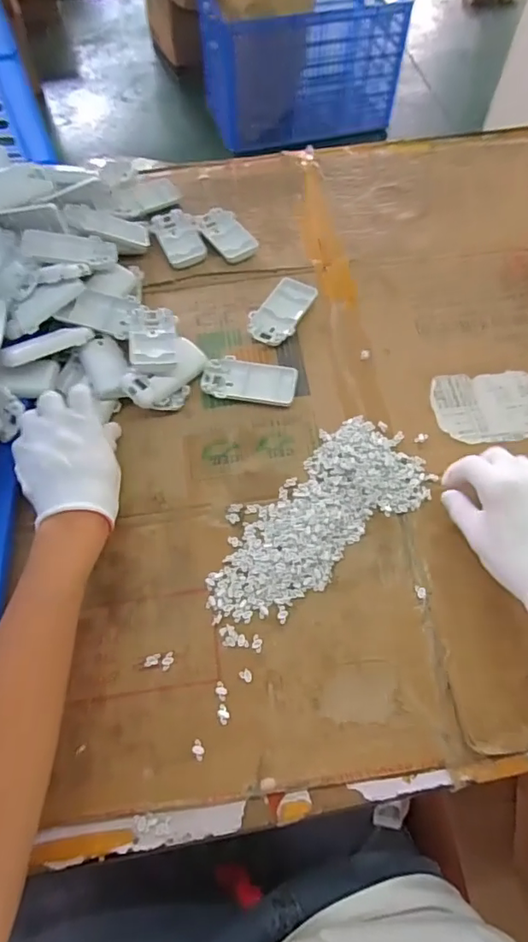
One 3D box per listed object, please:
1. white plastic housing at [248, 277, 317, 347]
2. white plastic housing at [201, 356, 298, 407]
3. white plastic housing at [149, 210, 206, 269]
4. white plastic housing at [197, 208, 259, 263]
[{"bbox_3d":[0.021,-0.179,0.594,0.047,0.018,0.091,28,67,14],"label":"white plastic housing"},{"bbox_3d":[-0.015,-0.093,0.553,0.098,0.017,0.047,5,63,3],"label":"white plastic housing"},{"bbox_3d":[-0.108,-0.298,0.669,0.054,0.007,0.104,-23,65,-11],"label":"white plastic housing"},{"bbox_3d":[-0.048,-0.299,0.664,0.049,0.014,0.092,-32,67,-14],"label":"white plastic housing"}]

